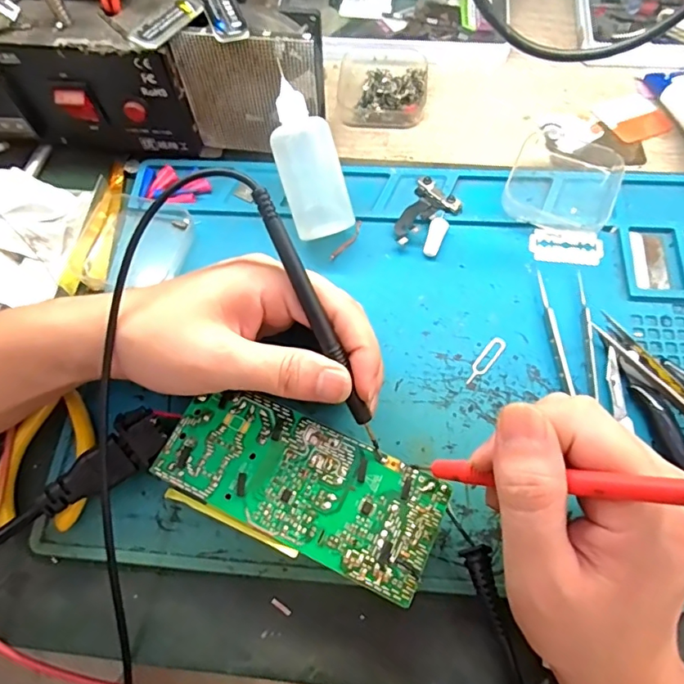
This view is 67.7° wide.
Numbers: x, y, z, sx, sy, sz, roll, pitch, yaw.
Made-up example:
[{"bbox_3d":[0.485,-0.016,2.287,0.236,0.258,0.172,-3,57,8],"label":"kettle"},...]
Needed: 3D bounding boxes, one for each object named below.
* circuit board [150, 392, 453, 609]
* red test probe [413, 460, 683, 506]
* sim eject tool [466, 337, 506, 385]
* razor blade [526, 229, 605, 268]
[{"bbox_3d":[-0.019,0.069,0.250,0.131,0.024,0.055,23,71,11],"label":"circuit board"},{"bbox_3d":[0.072,0.051,0.186,0.010,0.130,0.008,28,66,-31],"label":"red test probe"},{"bbox_3d":[0.080,0.010,0.283,0.009,0.004,0.034,39,75,16],"label":"sim eject tool"},{"bbox_3d":[0.136,-0.057,0.308,0.044,0.004,0.022,11,69,7],"label":"razor blade"}]

